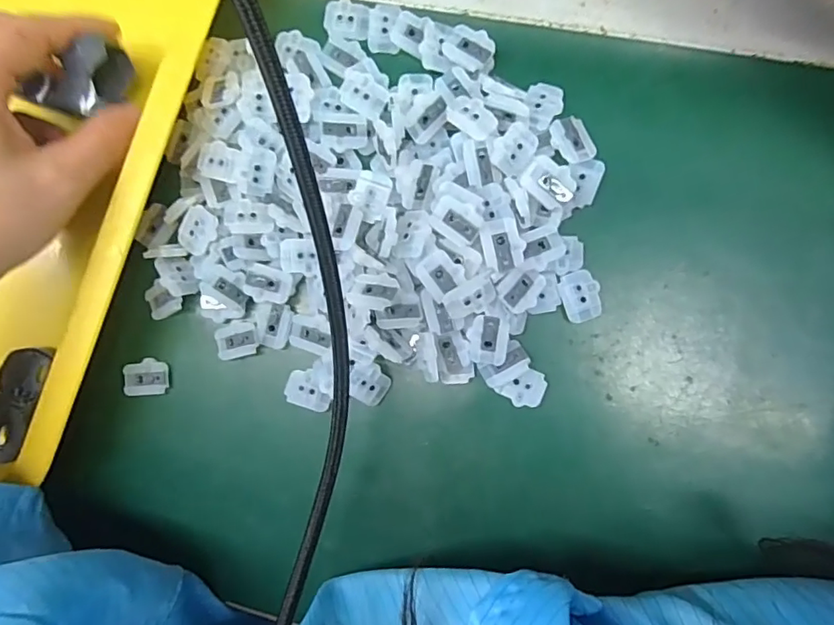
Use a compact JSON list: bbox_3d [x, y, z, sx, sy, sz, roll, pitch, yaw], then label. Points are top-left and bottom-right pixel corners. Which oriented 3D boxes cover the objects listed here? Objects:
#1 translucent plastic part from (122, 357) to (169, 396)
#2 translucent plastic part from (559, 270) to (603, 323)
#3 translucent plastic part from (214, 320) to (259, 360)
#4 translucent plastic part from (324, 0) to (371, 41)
[{"bbox_3d":[-0.132,0.032,0.252,0.020,0.005,0.018,-5,87,8],"label":"translucent plastic part"},{"bbox_3d":[0.072,-0.007,0.226,0.017,0.004,0.022,-20,85,6],"label":"translucent plastic part"},{"bbox_3d":[-0.086,0.013,0.246,0.022,0.005,0.017,-12,86,7],"label":"translucent plastic part"},{"bbox_3d":[-0.033,-0.139,0.245,0.022,0.004,0.019,9,89,8],"label":"translucent plastic part"}]

